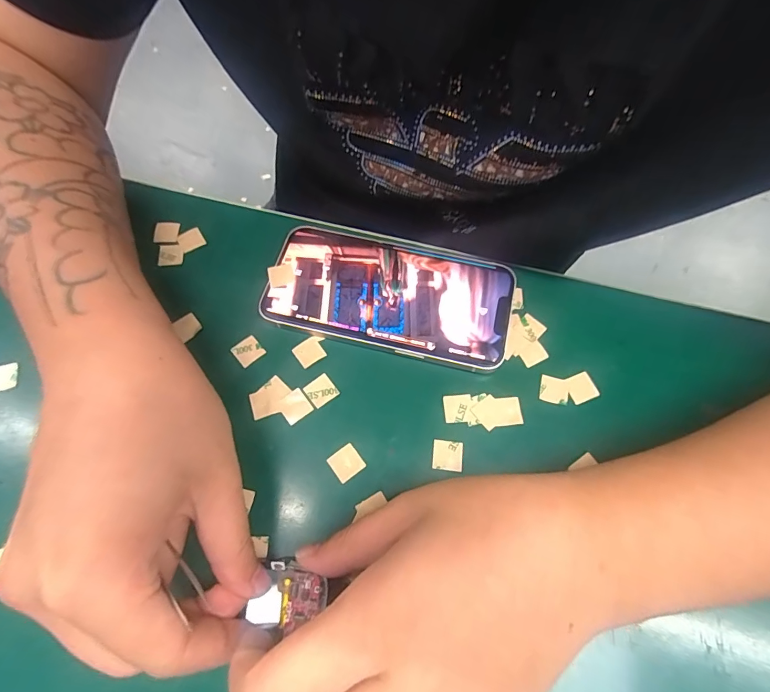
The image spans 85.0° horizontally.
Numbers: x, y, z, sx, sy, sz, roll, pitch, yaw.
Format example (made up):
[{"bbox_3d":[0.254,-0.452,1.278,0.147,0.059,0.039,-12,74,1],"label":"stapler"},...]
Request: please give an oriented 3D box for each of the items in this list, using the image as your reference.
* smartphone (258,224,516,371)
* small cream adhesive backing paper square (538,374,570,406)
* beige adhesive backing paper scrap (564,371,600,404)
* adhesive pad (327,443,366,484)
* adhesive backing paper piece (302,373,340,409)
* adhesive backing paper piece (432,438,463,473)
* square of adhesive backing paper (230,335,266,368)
[{"bbox_3d":[0.003,-0.033,0.255,0.142,0.008,0.074,14,68,6],"label":"smartphone"},{"bbox_3d":[0.095,0.025,0.236,0.015,0.004,0.016,16,68,10],"label":"small cream adhesive backing paper square"},{"bbox_3d":[0.110,0.023,0.235,0.016,0.004,0.016,-20,68,-8],"label":"beige adhesive backing paper scrap"},{"bbox_3d":[-0.020,0.060,0.218,0.015,0.004,0.015,-35,71,-13],"label":"adhesive pad"},{"bbox_3d":[-0.036,0.024,0.233,0.016,0.004,0.015,-36,71,-14],"label":"adhesive backing paper piece"},{"bbox_3d":[0.033,0.058,0.221,0.015,0.004,0.015,7,66,6],"label":"adhesive backing paper piece"},{"bbox_3d":[-0.080,0.003,0.244,0.016,0.004,0.015,-40,76,-16],"label":"square of adhesive backing paper"}]

